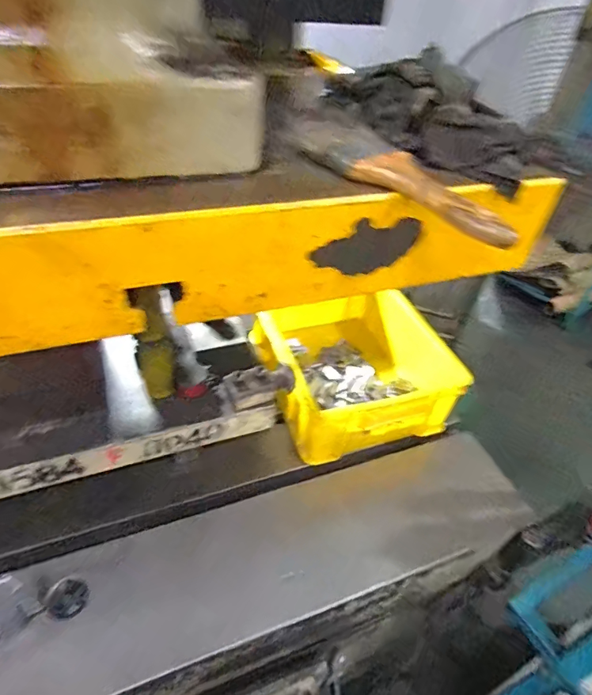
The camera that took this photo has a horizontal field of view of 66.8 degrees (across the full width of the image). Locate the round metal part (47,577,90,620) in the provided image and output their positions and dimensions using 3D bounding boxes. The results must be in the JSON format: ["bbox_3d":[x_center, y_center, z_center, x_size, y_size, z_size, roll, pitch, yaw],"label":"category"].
[{"bbox_3d":[-0.271,0.297,0.534,0.043,0.011,0.043,14,52,-18],"label":"round metal part"}]

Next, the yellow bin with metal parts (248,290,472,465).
[{"bbox_3d":[0.085,0.019,0.782,0.258,0.137,0.332,-11,45,-17],"label":"yellow bin with metal parts"}]

